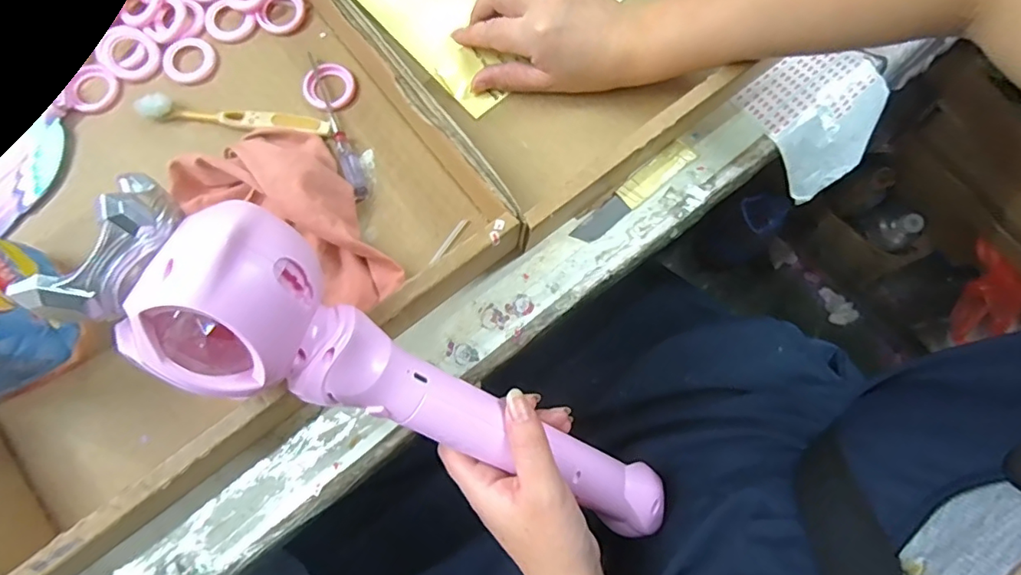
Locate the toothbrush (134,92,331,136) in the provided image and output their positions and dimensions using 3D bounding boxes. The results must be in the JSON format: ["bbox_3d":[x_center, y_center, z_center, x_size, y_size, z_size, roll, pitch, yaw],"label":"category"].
[{"bbox_3d":[-0.198,-0.123,0.383,0.132,0.015,0.021,9,77,0],"label":"toothbrush"}]

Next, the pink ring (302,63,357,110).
[{"bbox_3d":[-0.135,-0.150,0.397,0.038,0.006,0.038,1,78,-2],"label":"pink ring"}]

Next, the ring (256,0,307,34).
[{"bbox_3d":[-0.174,-0.213,0.408,0.032,0.007,0.037,23,78,3],"label":"ring"}]

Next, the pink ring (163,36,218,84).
[{"bbox_3d":[-0.241,-0.171,0.400,0.037,0.004,0.037,1,78,-2],"label":"pink ring"}]

